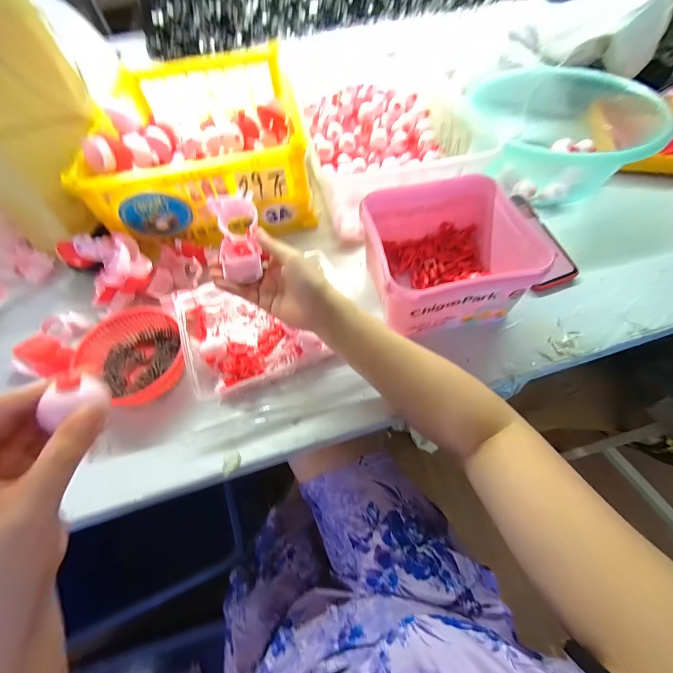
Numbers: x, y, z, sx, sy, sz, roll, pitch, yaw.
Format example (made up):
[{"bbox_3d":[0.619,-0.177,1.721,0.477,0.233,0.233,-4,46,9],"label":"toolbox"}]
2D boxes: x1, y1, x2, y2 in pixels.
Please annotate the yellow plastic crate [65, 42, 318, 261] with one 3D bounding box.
[{"bbox_3d":[-0.249,-0.397,0.605,0.353,0.137,0.470,-9,58,-2],"label":"yellow plastic crate"}]

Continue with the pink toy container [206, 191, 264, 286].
[{"bbox_3d":[-0.113,-0.116,0.349,0.050,0.028,0.102,-11,85,-3],"label":"pink toy container"}]

